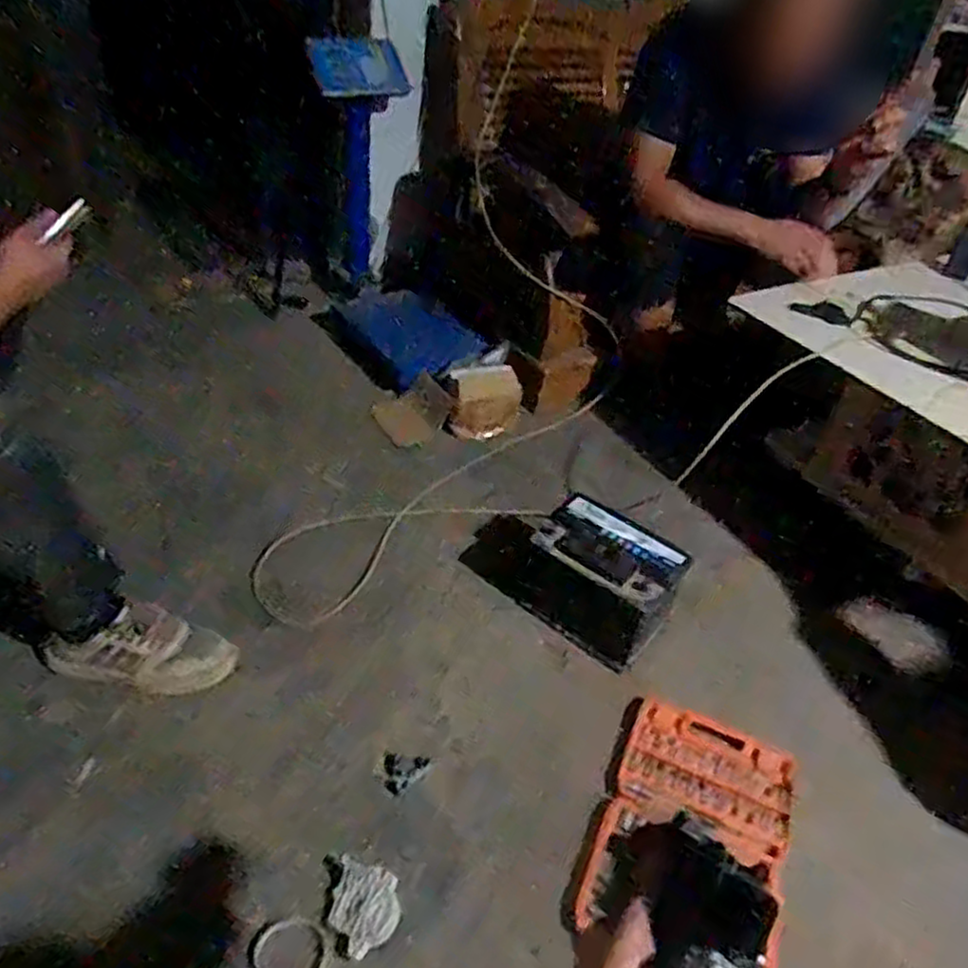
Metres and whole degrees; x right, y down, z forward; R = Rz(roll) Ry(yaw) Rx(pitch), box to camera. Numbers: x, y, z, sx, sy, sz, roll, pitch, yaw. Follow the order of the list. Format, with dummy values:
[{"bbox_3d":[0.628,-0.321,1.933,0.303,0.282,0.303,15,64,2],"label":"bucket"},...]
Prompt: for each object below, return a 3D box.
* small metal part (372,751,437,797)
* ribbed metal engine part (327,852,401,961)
[{"bbox_3d":[-0.126,0.429,1.120,0.087,0.008,0.064,-29,52,-35],"label":"small metal part"},{"bbox_3d":[-0.154,0.537,0.932,0.094,0.025,0.097,17,41,11],"label":"ribbed metal engine part"}]

